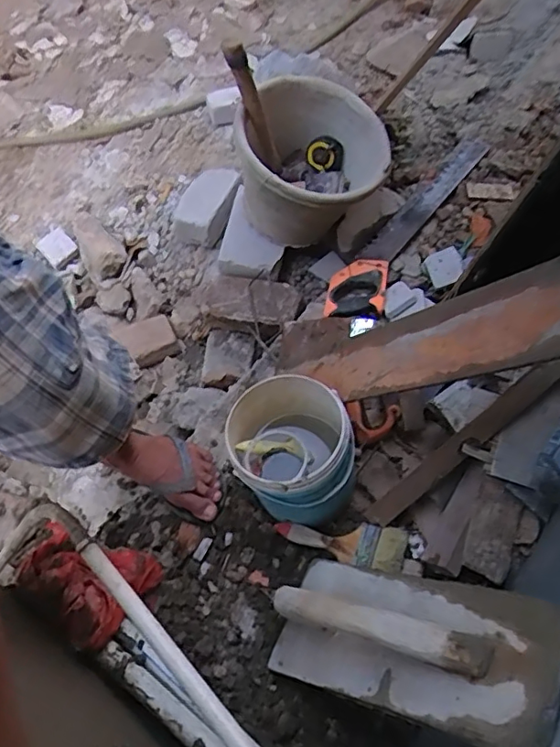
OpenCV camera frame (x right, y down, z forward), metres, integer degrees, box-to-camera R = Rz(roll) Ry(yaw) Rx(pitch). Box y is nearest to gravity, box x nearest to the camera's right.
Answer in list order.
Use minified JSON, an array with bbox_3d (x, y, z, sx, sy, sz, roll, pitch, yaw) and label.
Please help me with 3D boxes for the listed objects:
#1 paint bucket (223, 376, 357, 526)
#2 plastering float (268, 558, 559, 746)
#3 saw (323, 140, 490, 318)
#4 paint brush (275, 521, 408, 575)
[{"bbox_3d":[0.020,0.123,0.903,0.187,0.192,0.181,-2,64,3],"label":"paint bucket"},{"bbox_3d":[0.108,0.292,0.644,0.069,0.461,0.148,28,65,-19],"label":"plastering float"},{"bbox_3d":[0.264,-0.317,1.201,0.120,0.032,0.550,30,69,17],"label":"saw"},{"bbox_3d":[0.091,0.259,0.877,0.199,0.023,0.067,4,63,19],"label":"paint brush"}]

